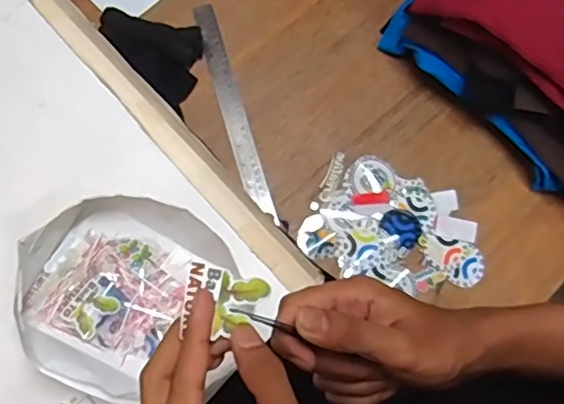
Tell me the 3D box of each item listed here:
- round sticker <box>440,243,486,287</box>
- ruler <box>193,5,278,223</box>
[{"bbox_3d":[0.220,0.076,0.723,0.053,0.004,0.050,1,79,-5],"label":"round sticker"},{"bbox_3d":[-0.062,-0.117,0.750,0.028,0.006,0.291,-18,80,1],"label":"ruler"}]

